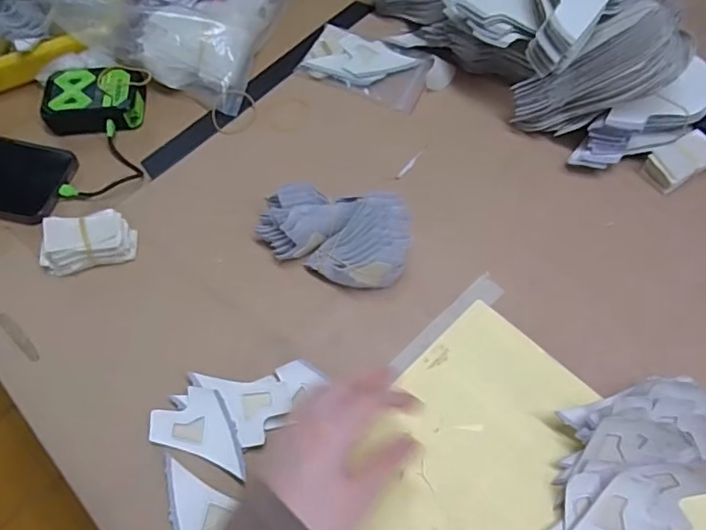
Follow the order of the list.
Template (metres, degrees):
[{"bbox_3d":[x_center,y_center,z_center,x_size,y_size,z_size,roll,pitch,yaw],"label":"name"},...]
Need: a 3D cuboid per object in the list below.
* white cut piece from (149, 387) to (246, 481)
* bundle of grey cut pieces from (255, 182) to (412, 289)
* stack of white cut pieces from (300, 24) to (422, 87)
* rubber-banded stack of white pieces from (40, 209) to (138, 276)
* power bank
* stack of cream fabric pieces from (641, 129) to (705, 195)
[{"bbox_3d":[-0.108,0.118,0.405,0.076,0.004,0.046,20,68,6],"label":"white cut piece"},{"bbox_3d":[-0.013,-0.029,0.459,0.125,0.059,0.073,25,66,14],"label":"bundle of grey cut pieces"},{"bbox_3d":[0.006,-0.211,0.578,0.106,0.013,0.065,25,66,14],"label":"stack of white cut pieces"},{"bbox_3d":[-0.226,-0.019,0.467,0.071,0.037,0.036,-16,63,-6],"label":"rubber-banded stack of white pieces"},{"bbox_3d":[-0.256,-0.161,0.548,0.092,0.031,0.068,4,62,4],"label":"power bank"},{"bbox_3d":[0.298,-0.095,0.499,0.059,0.030,0.036,-31,66,-14],"label":"stack of cream fabric pieces"}]

